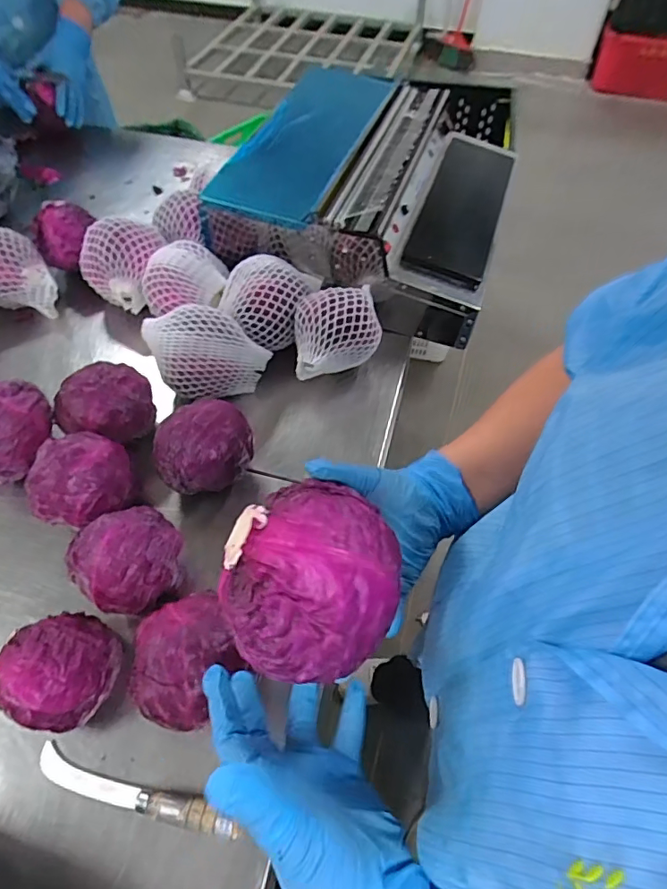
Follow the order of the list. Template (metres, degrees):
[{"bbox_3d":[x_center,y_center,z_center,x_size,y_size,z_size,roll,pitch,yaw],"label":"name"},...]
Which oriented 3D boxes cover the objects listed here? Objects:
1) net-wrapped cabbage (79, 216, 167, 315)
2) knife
[{"bbox_3d":[-0.329,-0.292,0.804,0.110,0.099,0.125,12,56,7],"label":"net-wrapped cabbage"},{"bbox_3d":[-0.183,0.319,0.471,0.201,0.025,0.028,14,56,8],"label":"knife"}]

